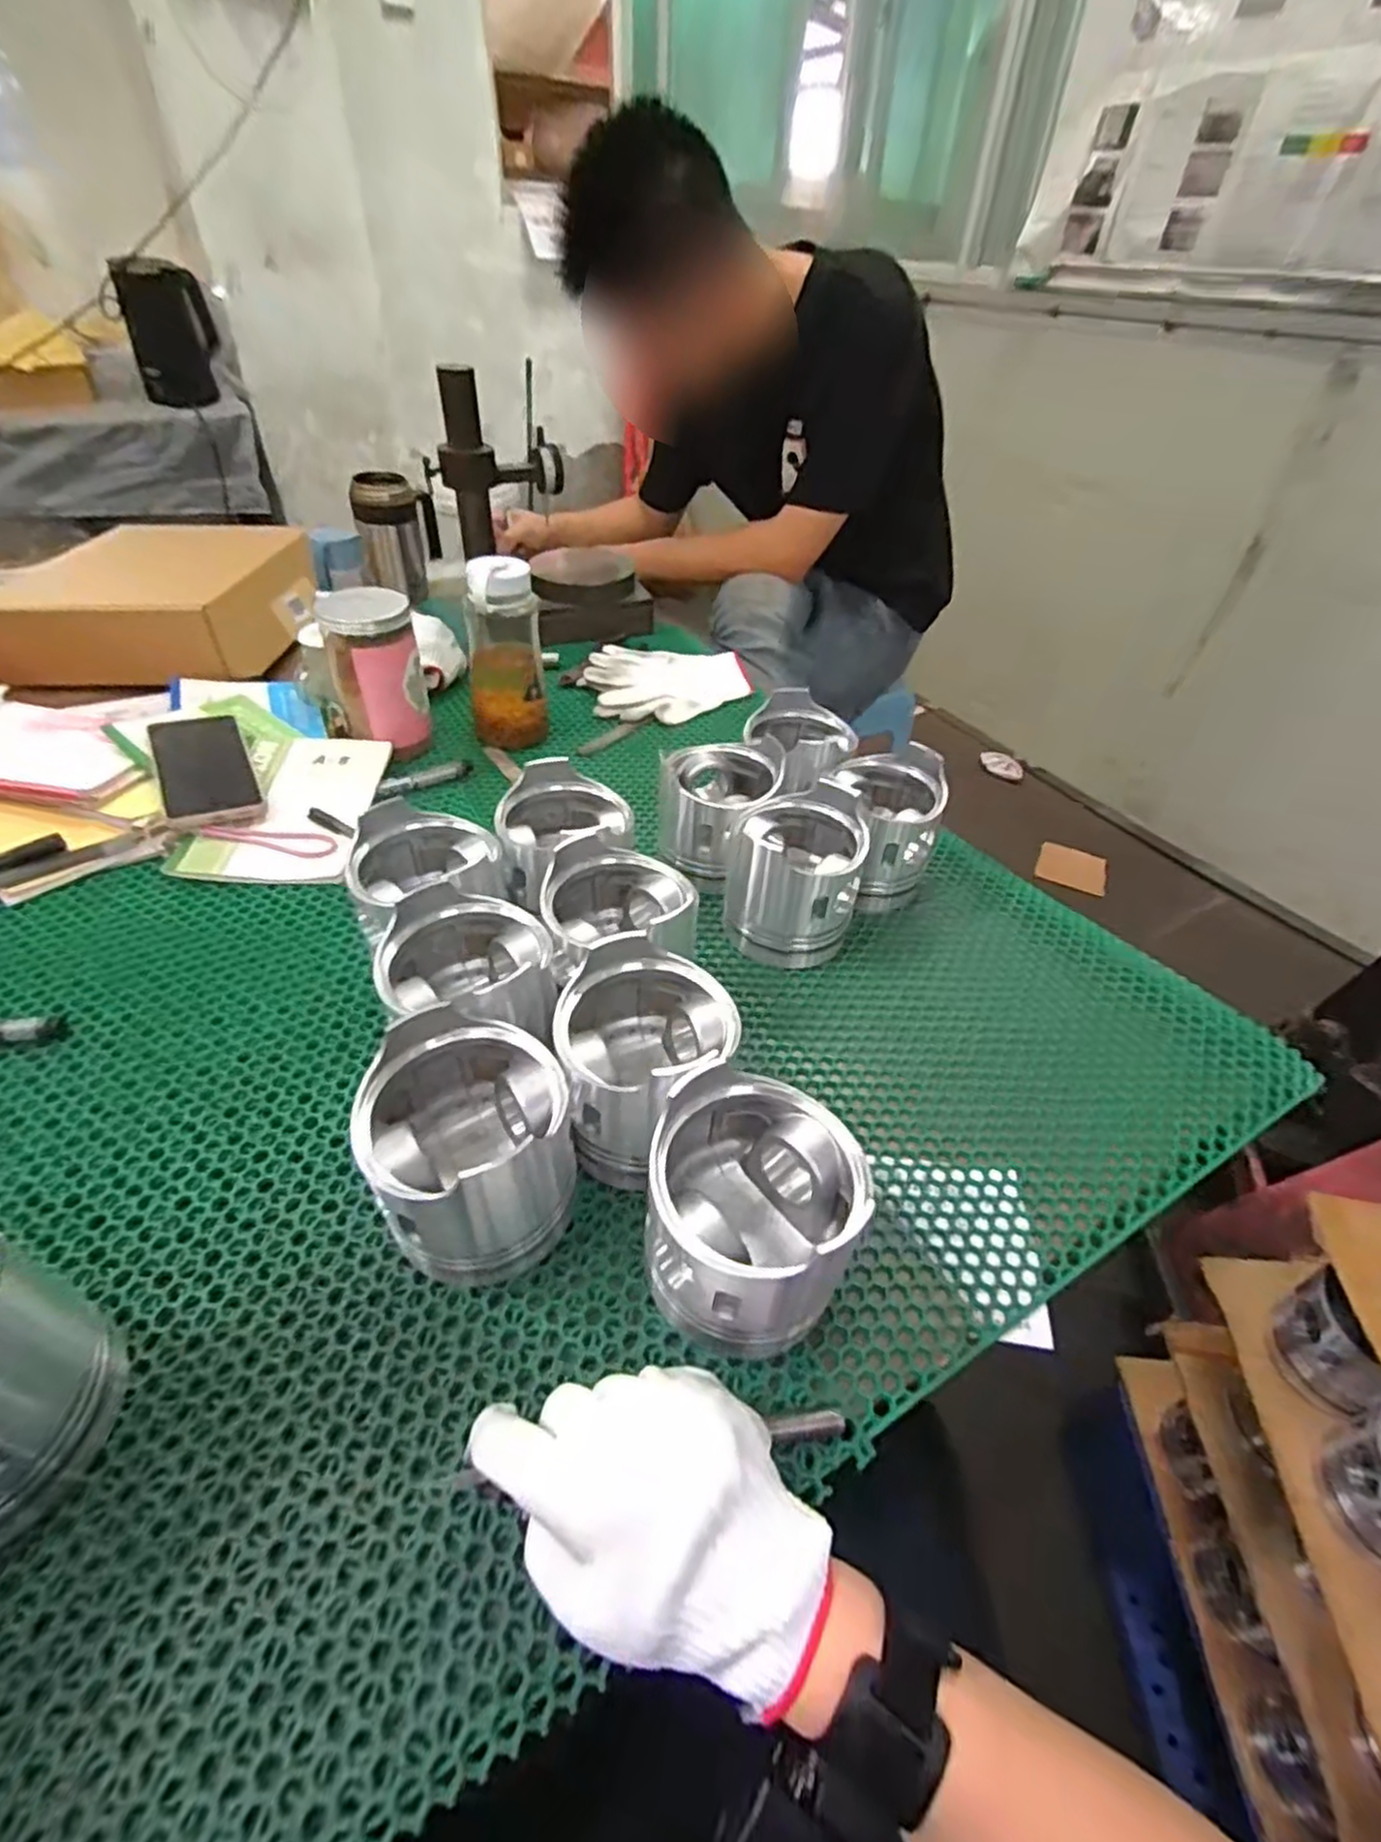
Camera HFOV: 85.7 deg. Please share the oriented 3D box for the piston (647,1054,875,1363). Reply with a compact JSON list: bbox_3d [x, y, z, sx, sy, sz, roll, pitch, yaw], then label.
[{"bbox_3d":[0.028,0.145,0.379,0.096,0.110,0.107,2,42,-3],"label":"piston"}]

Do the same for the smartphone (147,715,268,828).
[{"bbox_3d":[-0.448,-0.145,0.688,0.074,0.012,0.185,-12,46,-33],"label":"smartphone"}]

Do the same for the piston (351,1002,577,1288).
[{"bbox_3d":[-0.117,0.119,0.394,0.095,0.108,0.102,2,42,-2],"label":"piston"}]

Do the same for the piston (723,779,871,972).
[{"bbox_3d":[0.081,-0.037,0.588,0.099,0.105,0.099,9,43,6],"label":"piston"}]

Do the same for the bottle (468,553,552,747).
[{"bbox_3d":[-0.187,-0.263,0.753,0.077,0.177,0.060,-8,44,-13],"label":"bottle"}]

